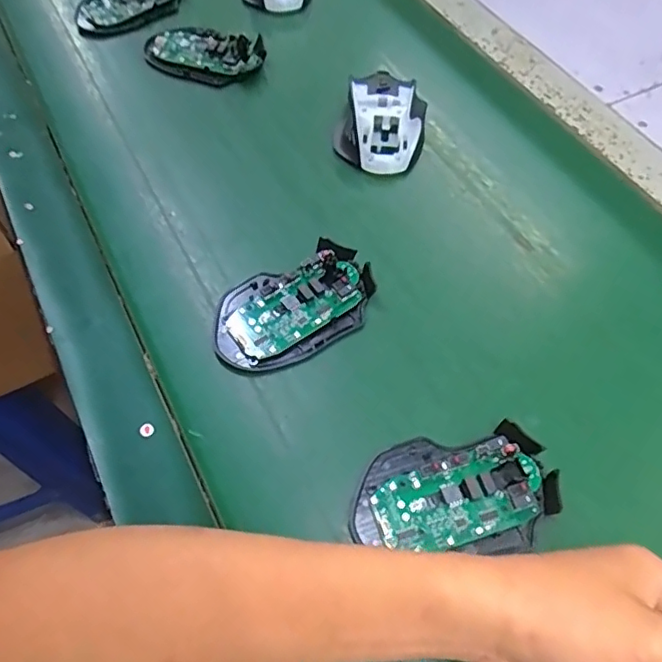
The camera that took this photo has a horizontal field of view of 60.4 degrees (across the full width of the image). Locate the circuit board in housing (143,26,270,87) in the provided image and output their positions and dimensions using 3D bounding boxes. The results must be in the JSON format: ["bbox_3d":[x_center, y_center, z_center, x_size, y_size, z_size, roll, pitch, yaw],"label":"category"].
[{"bbox_3d":[-0.124,-0.265,0.541,0.113,0.018,0.064,14,59,8],"label":"circuit board in housing"}]

